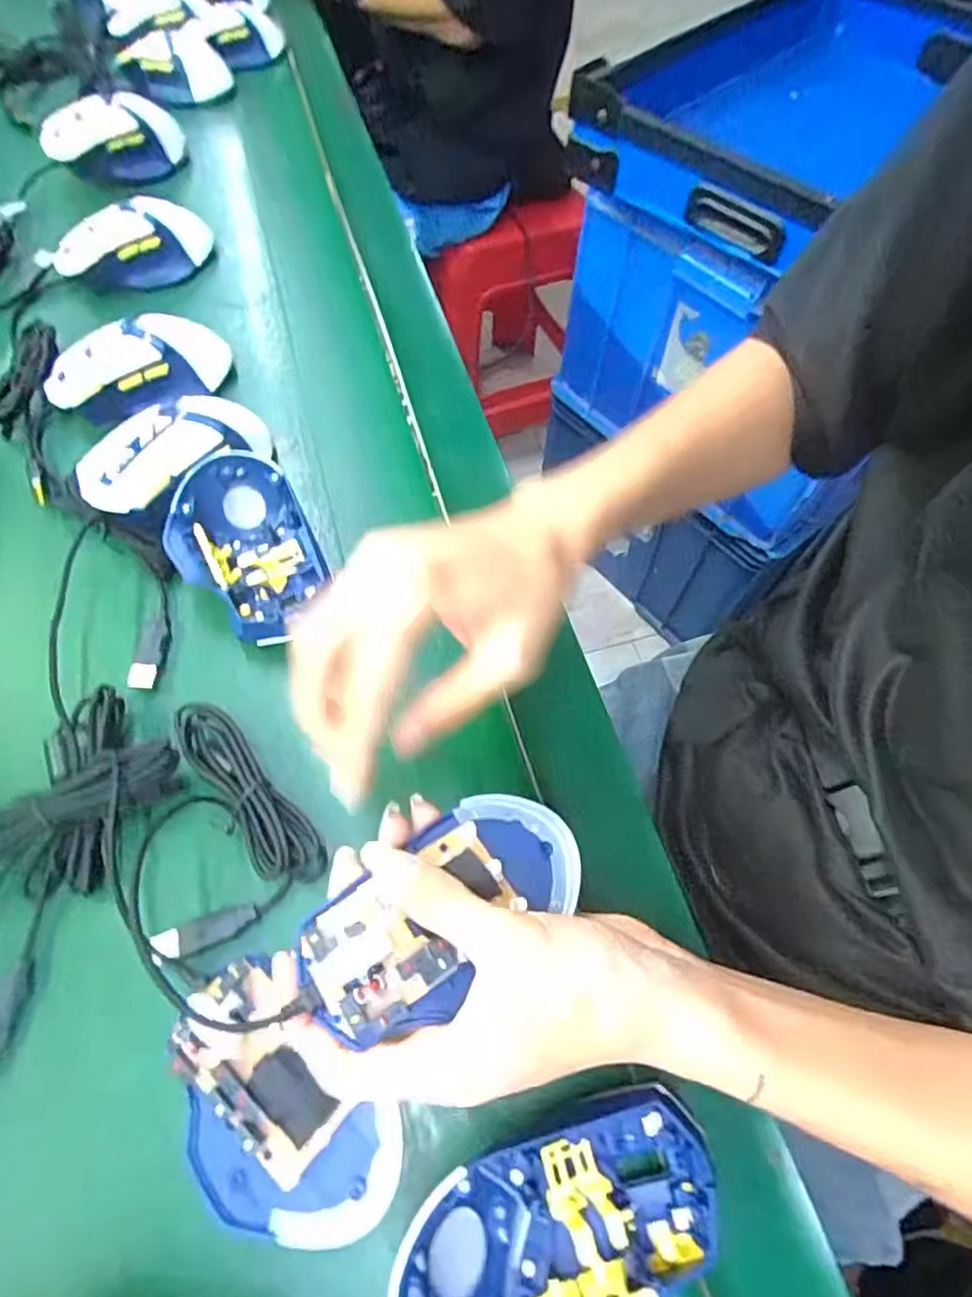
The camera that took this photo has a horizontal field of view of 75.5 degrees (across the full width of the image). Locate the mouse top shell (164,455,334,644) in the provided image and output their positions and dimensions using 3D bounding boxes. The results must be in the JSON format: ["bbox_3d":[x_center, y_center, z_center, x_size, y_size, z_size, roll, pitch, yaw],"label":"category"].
[{"bbox_3d":[-0.139,-0.057,0.368,0.074,0.042,0.112,-29,66,-17],"label":"mouse top shell"}]

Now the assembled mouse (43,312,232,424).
[{"bbox_3d":[-0.241,-0.197,0.439,0.124,0.041,0.067,-28,66,-17],"label":"assembled mouse"}]

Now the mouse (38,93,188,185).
[{"bbox_3d":[-0.344,-0.475,0.579,0.105,0.057,0.077,-10,62,-8],"label":"mouse"}]

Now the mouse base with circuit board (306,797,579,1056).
[{"bbox_3d":[-0.015,0.100,0.247,0.113,0.015,0.057,-30,66,-26],"label":"mouse base with circuit board"}]

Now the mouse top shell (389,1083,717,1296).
[{"bbox_3d":[0.029,0.220,0.230,0.118,0.034,0.068,-20,64,-13],"label":"mouse top shell"}]

